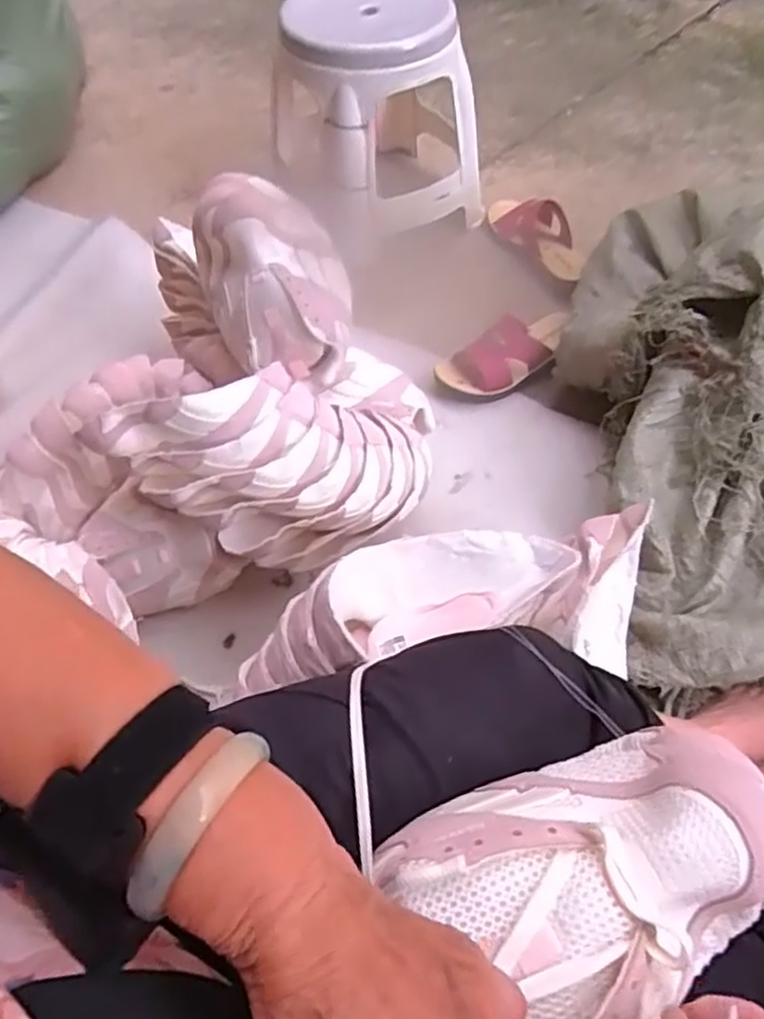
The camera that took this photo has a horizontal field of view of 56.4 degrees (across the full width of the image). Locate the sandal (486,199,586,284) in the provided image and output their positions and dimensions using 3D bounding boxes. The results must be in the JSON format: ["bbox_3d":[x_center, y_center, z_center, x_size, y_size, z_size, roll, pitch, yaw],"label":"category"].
[{"bbox_3d":[0.248,-0.432,1.115,0.079,0.056,0.208,-32,62,-13],"label":"sandal"}]

